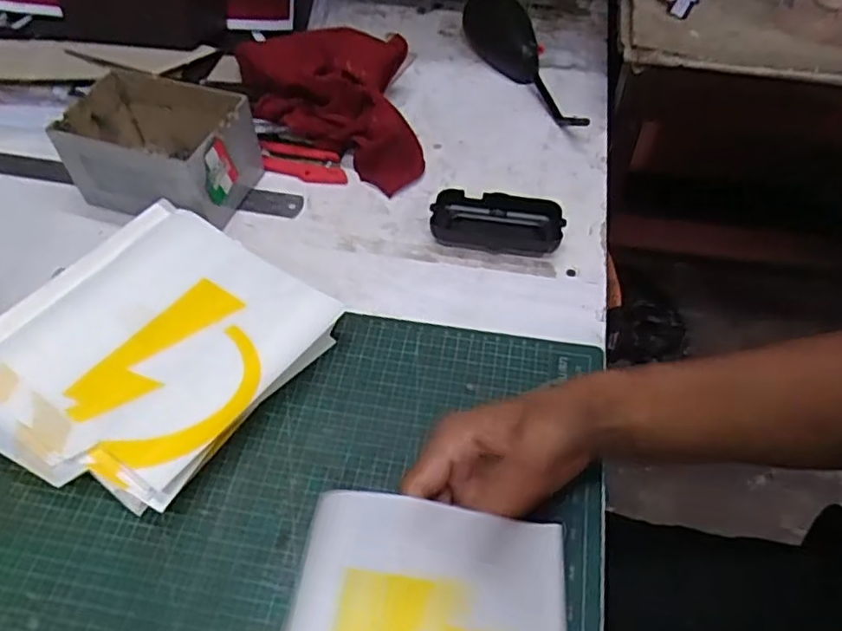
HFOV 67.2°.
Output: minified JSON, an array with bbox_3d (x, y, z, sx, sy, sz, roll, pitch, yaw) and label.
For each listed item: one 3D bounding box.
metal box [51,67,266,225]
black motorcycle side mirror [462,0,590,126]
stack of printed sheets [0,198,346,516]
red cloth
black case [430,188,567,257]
[{"bbox_3d":[-0.236,-0.151,0.577,0.157,0.082,0.111,14,53,10],"label":"metal box"},{"bbox_3d":[0.109,-0.278,0.699,0.070,0.036,0.274,-9,53,-7],"label":"black motorcycle side mirror"},{"bbox_3d":[-0.205,0.021,0.469,0.232,0.038,0.222,29,56,20],"label":"stack of printed sheets"},{"bbox_3d":[-0.095,-0.215,0.633,0.172,0.067,0.197,-5,52,-5],"label":"red cloth"},{"bbox_3d":[0.065,-0.080,0.551,0.108,0.030,0.052,6,52,4],"label":"black case"}]

